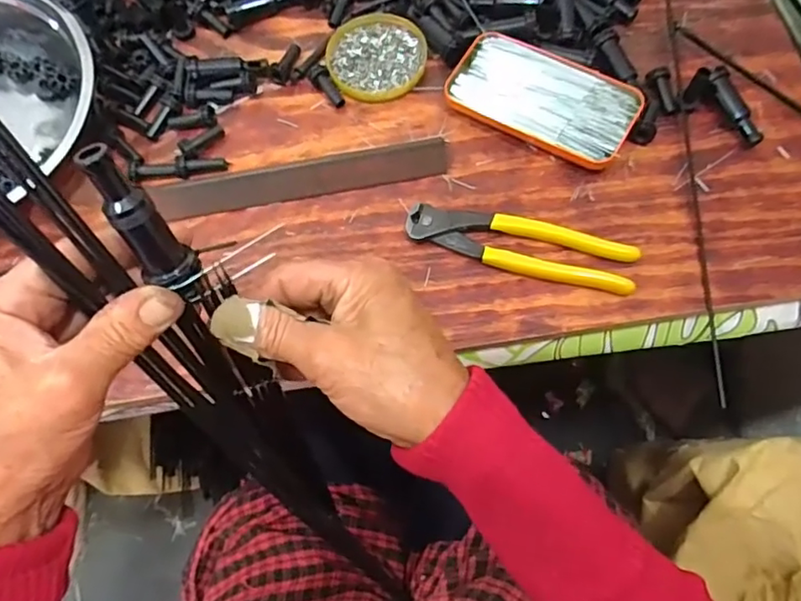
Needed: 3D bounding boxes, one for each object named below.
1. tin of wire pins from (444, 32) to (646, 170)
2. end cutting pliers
[{"bbox_3d":[0.114,-0.161,0.467,0.143,0.019,0.075,31,74,14],"label":"tin of wire pins"},{"bbox_3d":[0.087,-0.040,0.431,0.164,0.012,0.041,15,71,9],"label":"end cutting pliers"}]

